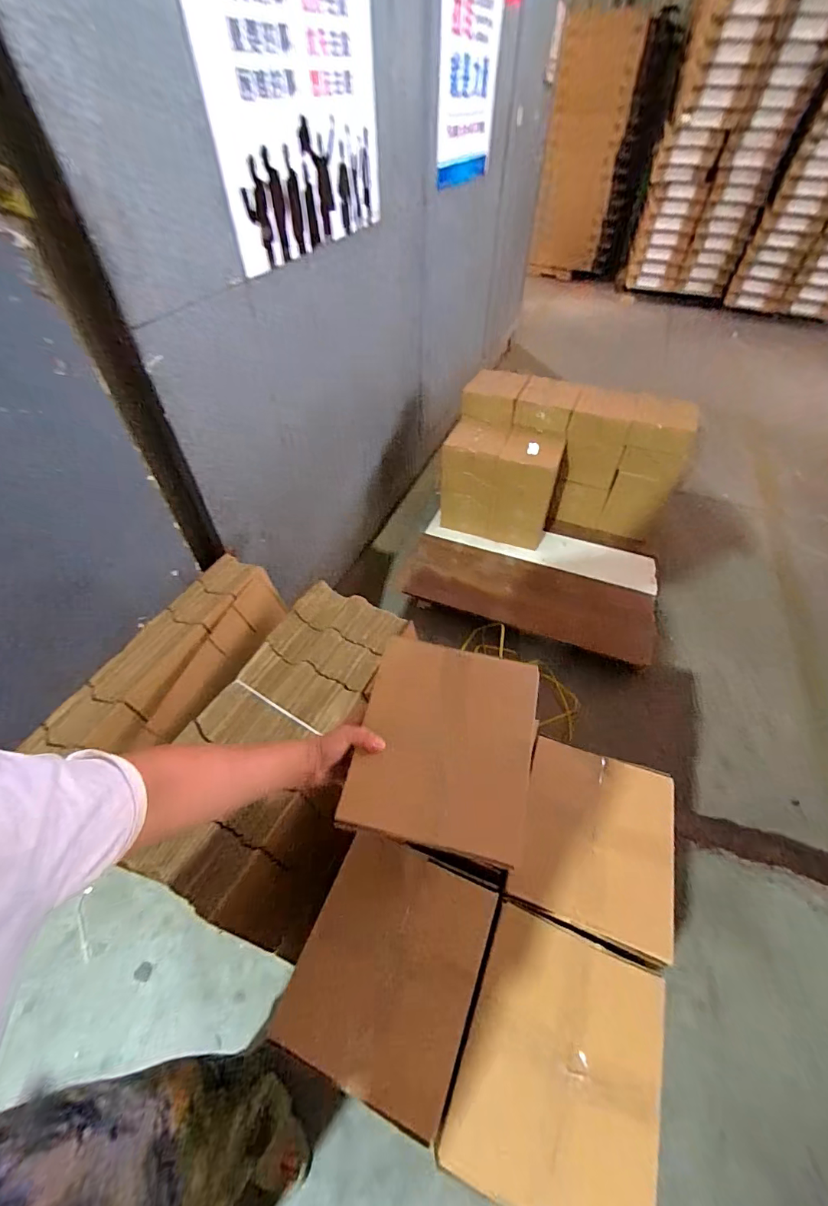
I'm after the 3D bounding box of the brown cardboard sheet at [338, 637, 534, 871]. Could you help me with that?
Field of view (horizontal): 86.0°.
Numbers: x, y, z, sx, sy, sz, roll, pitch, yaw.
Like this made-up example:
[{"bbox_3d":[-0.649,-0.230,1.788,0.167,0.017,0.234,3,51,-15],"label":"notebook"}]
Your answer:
[{"bbox_3d":[0.043,0.221,0.674,0.258,0.026,0.294,10,87,13],"label":"brown cardboard sheet"}]

